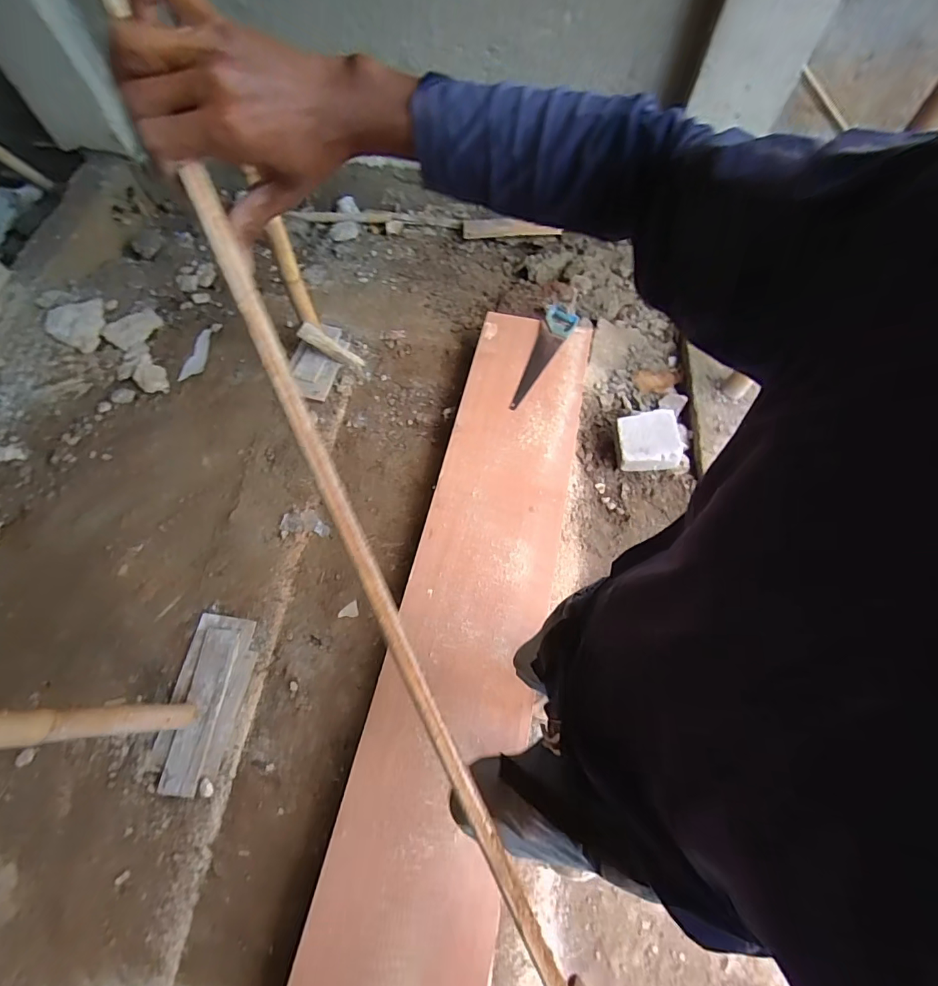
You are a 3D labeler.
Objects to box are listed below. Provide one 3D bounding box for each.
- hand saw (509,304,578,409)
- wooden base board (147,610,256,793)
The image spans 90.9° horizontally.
[{"bbox_3d":[0.280,-0.538,1.787,0.121,0.025,0.576,25,67,11],"label":"hand saw"},{"bbox_3d":[-0.749,0.589,1.313,0.209,0.041,0.461,8,65,4],"label":"wooden base board"}]

